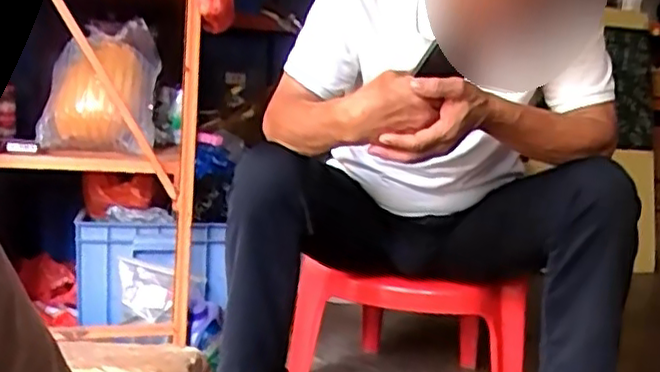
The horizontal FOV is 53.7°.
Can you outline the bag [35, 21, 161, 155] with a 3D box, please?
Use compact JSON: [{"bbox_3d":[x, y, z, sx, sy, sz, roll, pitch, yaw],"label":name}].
[{"bbox_3d":[-0.483,-0.209,1.377,0.206,0.260,0.170,2,8,-5],"label":"bag"}]

